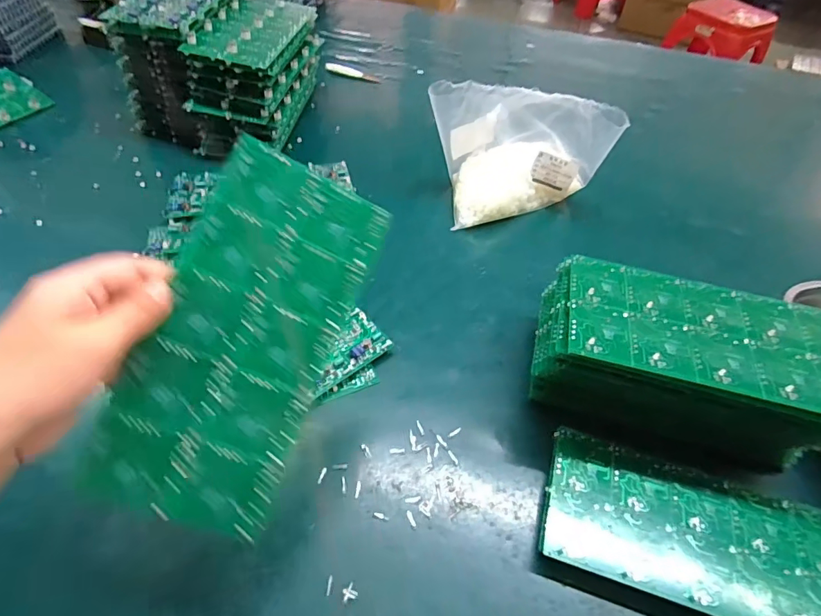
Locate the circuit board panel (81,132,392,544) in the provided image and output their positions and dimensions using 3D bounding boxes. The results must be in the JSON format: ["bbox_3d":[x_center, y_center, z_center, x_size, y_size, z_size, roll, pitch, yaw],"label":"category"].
[{"bbox_3d":[-0.100,0.015,0.296,0.106,0.005,0.224,26,77,-20],"label":"circuit board panel"}]

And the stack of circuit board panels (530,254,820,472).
[{"bbox_3d":[0.223,0.053,0.404,0.222,0.113,0.104,13,49,6],"label":"stack of circuit board panels"}]

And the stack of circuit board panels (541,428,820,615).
[{"bbox_3d":[0.215,0.178,0.357,0.223,0.023,0.111,17,49,10],"label":"stack of circuit board panels"}]

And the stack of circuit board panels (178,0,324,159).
[{"bbox_3d":[-0.216,-0.336,0.694,0.114,0.139,0.242,10,49,3],"label":"stack of circuit board panels"}]

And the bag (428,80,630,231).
[{"bbox_3d":[0.130,-0.192,0.592,0.199,0.137,0.112,-8,50,-12],"label":"bag"}]

